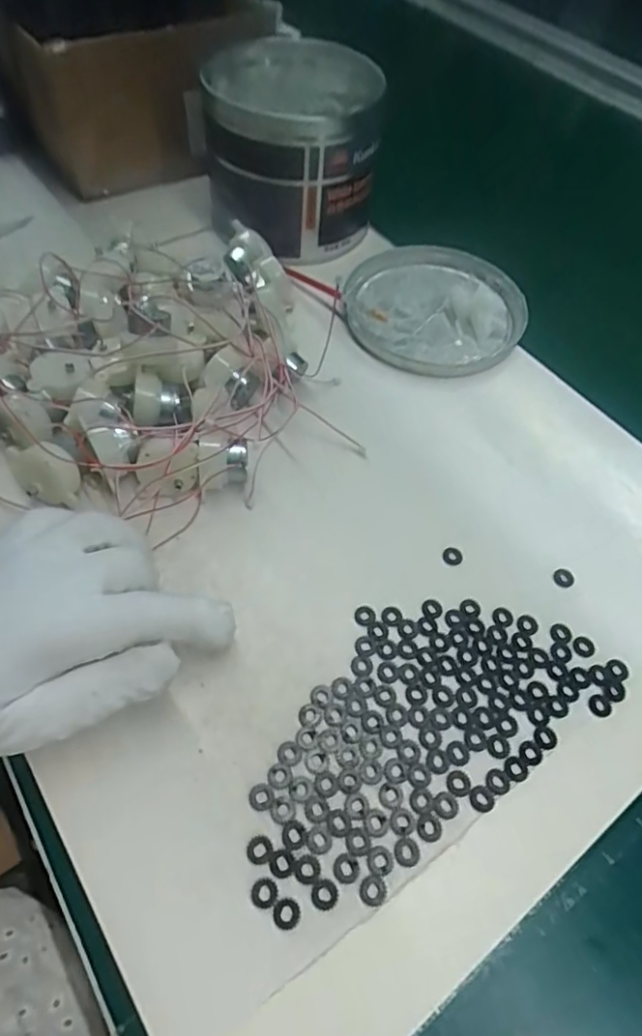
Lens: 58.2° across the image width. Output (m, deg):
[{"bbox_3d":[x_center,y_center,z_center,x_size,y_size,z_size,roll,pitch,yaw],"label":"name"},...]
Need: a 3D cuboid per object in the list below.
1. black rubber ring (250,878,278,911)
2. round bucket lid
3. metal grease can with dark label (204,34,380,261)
[{"bbox_3d":[-0.022,0.146,0.224,0.010,0.004,0.010,-3,57,-7],"label":"black rubber ring"},{"bbox_3d":[0.086,-0.159,0.429,0.128,0.015,0.132,2,57,-3],"label":"round bucket lid"},{"bbox_3d":[-0.024,-0.290,0.458,0.124,0.103,0.165,-3,57,-7],"label":"metal grease can with dark label"}]

